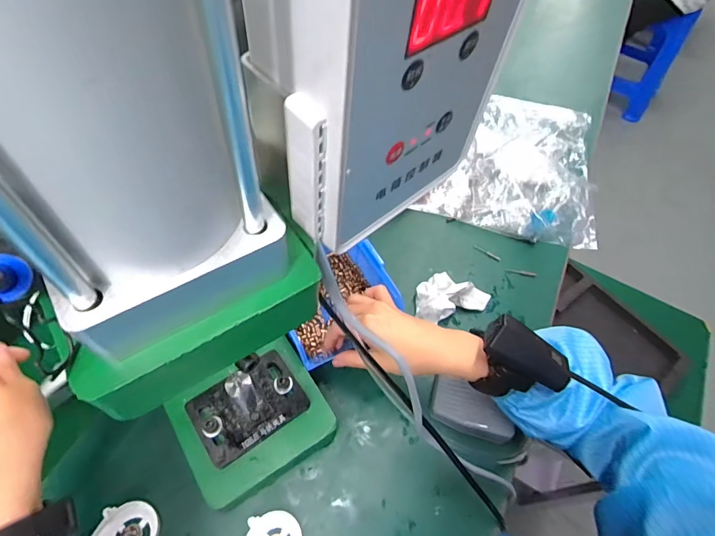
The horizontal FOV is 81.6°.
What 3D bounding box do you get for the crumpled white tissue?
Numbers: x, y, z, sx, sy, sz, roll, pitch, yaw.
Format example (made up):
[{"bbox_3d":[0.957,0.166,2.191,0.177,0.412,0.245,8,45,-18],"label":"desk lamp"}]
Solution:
[{"bbox_3d":[0.113,0.029,0.510,0.092,0.031,0.062,-13,57,-13],"label":"crumpled white tissue"}]

